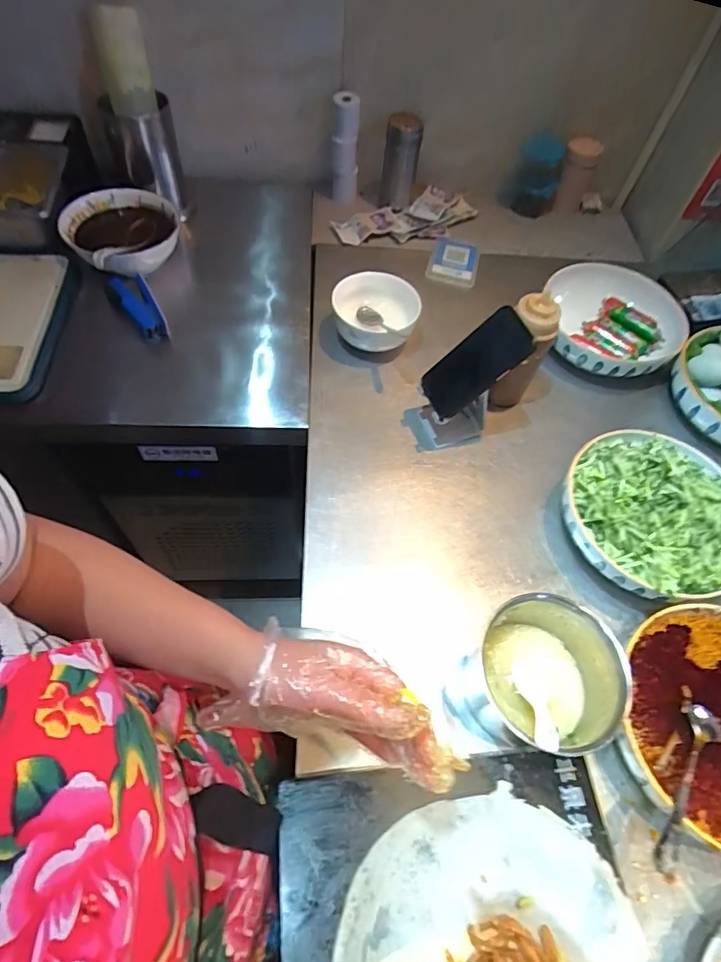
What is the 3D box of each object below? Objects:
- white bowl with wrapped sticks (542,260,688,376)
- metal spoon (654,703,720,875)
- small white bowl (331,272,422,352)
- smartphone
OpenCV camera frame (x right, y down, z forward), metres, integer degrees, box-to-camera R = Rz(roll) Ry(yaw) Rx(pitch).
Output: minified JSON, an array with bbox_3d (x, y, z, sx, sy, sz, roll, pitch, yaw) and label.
[{"bbox_3d":[0.391,-0.248,0.815,0.202,0.080,0.215,2,57,-3],"label":"white bowl with wrapped sticks"},{"bbox_3d":[0.297,0.273,0.465,0.036,0.014,0.171,39,50,19],"label":"metal spoon"},{"bbox_3d":[0.025,-0.250,0.780,0.126,0.082,0.127,2,57,-3],"label":"small white bowl"},{"bbox_3d":[0.142,-0.143,0.639,0.015,0.147,0.071,3,55,-51],"label":"smartphone"}]

